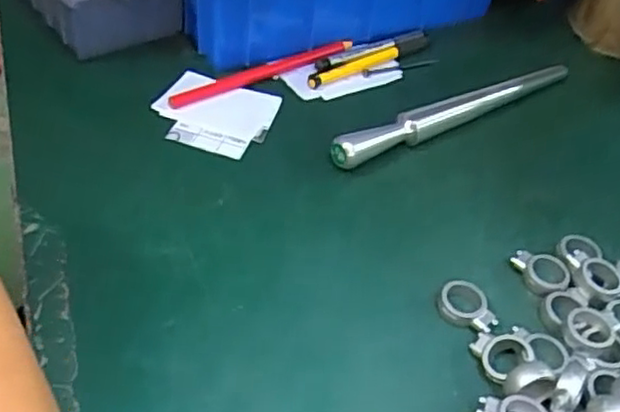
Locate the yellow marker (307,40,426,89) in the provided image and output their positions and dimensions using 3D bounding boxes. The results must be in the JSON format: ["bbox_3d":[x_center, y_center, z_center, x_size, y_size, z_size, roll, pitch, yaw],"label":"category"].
[{"bbox_3d":[0.048,-0.113,0.529,0.119,0.010,0.015,-24,53,-28],"label":"yellow marker"}]

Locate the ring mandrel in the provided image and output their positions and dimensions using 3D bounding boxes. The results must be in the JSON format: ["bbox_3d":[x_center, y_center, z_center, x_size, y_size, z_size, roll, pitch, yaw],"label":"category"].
[{"bbox_3d":[0.112,-0.070,0.487,0.225,0.021,0.018,-22,52,-26],"label":"ring mandrel"}]

